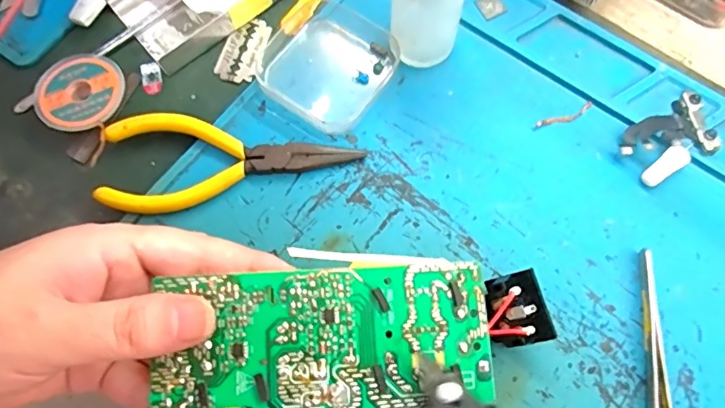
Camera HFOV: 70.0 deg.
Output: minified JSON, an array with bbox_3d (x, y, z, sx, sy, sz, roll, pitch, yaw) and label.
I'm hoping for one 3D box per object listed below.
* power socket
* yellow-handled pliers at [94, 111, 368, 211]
[{"bbox_3d":[0.066,0.047,0.227,0.027,0.026,0.030,-15,72,-4],"label":"power socket"},{"bbox_3d":[-0.065,-0.021,0.259,0.124,0.015,0.048,-1,72,1],"label":"yellow-handled pliers"}]

